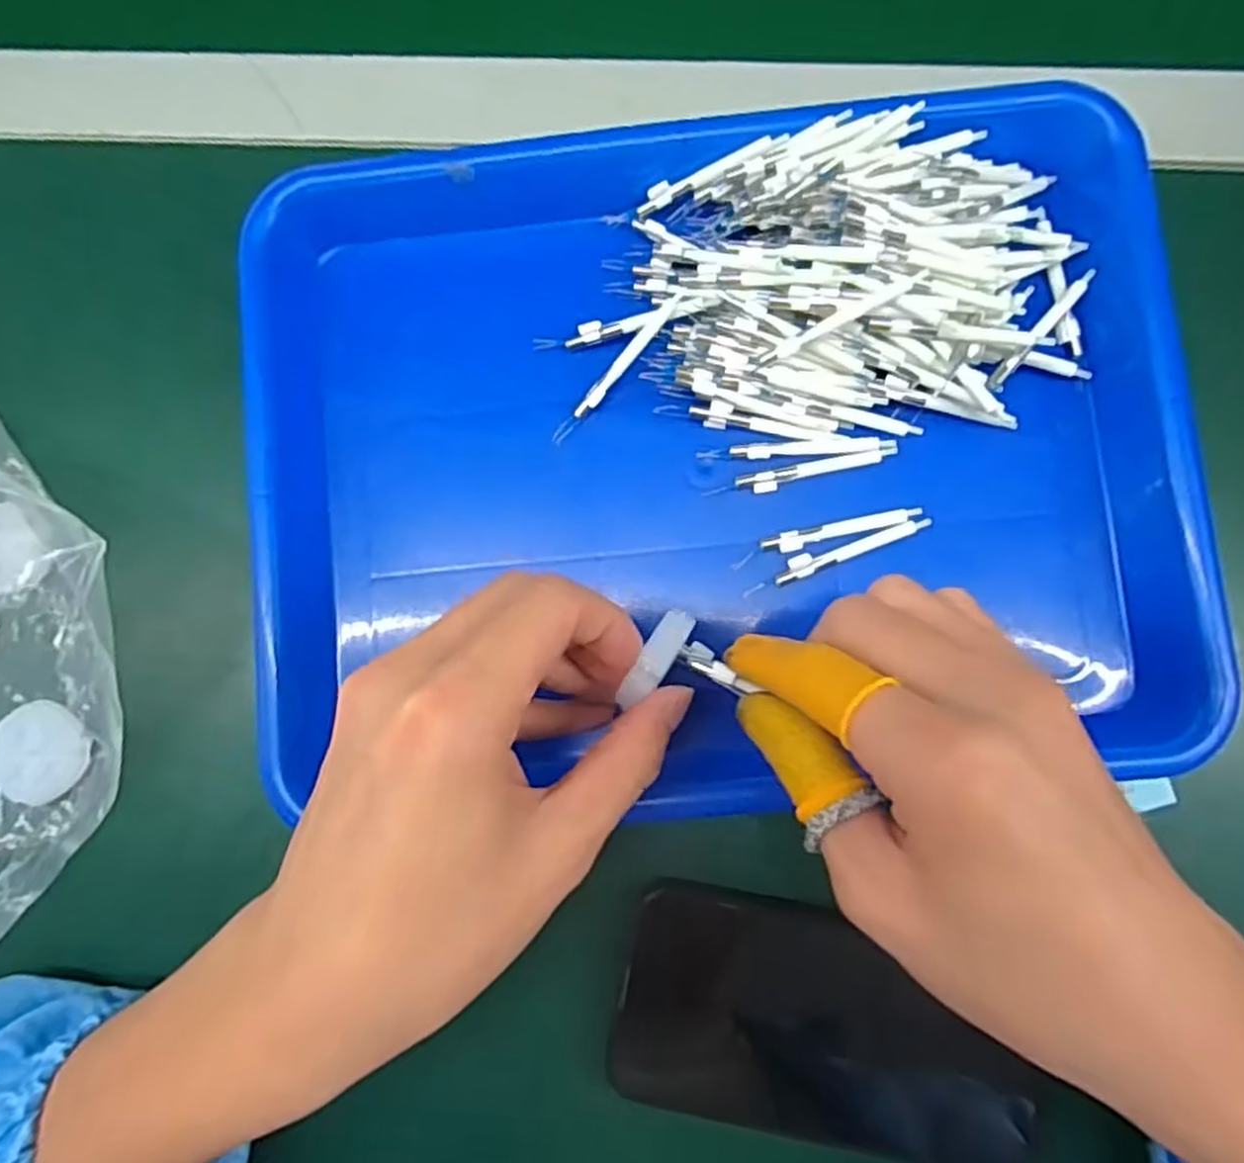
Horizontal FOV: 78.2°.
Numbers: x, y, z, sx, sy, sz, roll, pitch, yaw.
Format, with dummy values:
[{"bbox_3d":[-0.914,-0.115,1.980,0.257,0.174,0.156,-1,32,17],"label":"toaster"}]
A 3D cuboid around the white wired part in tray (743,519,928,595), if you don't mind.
[{"bbox_3d":[0.079,-0.010,0.281,0.071,0.004,0.008,-21,83,0],"label":"white wired part in tray"}]

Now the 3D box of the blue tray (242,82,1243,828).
[{"bbox_3d":[0.035,-0.054,0.275,0.329,0.038,0.226,-5,84,2],"label":"blue tray"}]

